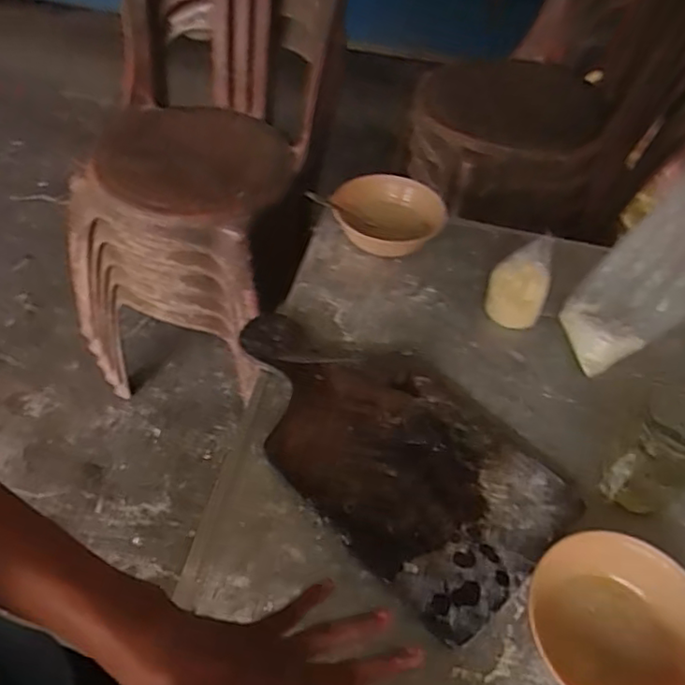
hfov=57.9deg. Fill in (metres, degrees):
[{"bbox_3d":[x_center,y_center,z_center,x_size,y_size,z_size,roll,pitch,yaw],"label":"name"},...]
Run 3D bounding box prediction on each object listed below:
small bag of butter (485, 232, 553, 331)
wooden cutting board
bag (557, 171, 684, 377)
[{"bbox_3d":[0.209,-0.074,0.723,0.066,0.097,0.063,24,48,15],"label":"small bag of butter"},{"bbox_3d":[0.033,0.091,0.618,0.194,0.033,0.376,-32,55,-32],"label":"wooden cutting board"},{"bbox_3d":[0.350,-0.084,0.678,0.055,0.259,0.100,15,30,-45],"label":"bag"}]

